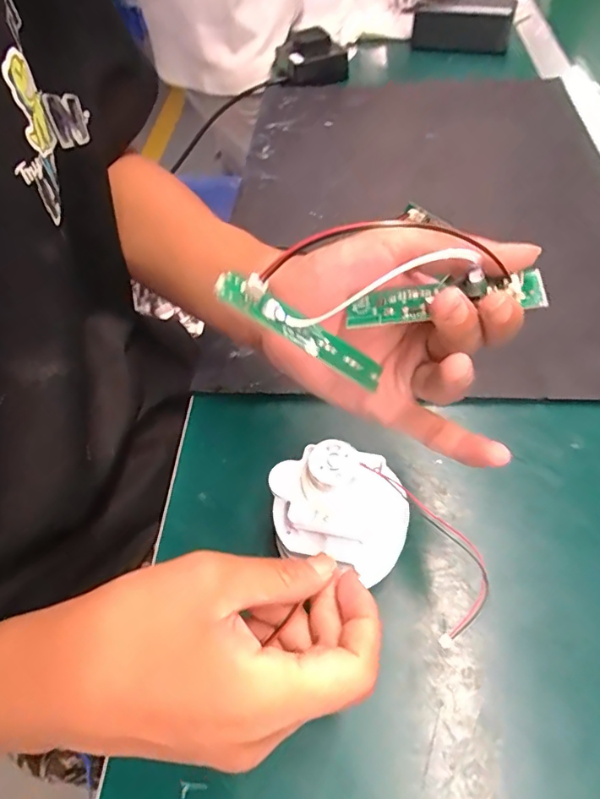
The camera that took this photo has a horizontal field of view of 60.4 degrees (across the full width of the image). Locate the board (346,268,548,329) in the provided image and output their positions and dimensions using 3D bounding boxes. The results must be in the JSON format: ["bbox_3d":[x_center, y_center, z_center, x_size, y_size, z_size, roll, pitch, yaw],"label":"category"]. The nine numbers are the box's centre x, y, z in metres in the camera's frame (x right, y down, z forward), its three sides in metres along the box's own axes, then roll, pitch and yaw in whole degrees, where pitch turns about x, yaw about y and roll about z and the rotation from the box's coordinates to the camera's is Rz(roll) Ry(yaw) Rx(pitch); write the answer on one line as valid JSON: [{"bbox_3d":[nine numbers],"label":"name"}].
[{"bbox_3d":[0.061,-0.046,0.225,0.081,0.009,0.021,-5,52,19],"label":"board"}]

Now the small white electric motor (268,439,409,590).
[{"bbox_3d":[0.020,0.054,0.263,0.068,0.078,0.033,6,35,8],"label":"small white electric motor"}]

